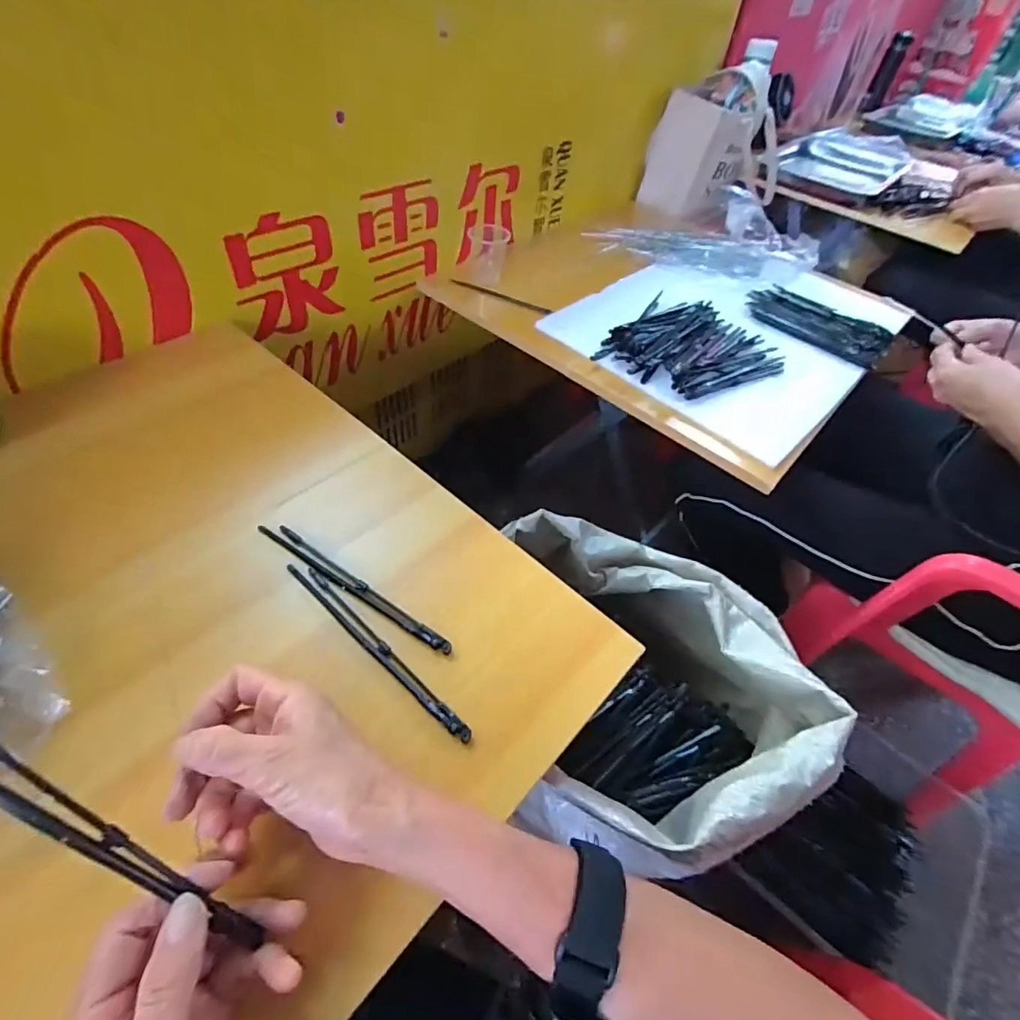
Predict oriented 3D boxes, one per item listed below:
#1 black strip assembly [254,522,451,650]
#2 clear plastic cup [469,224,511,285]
[{"bbox_3d":[-0.120,0.055,0.394,0.185,0.007,0.015,29,53,17],"label":"black strip assembly"},{"bbox_3d":[-0.036,-0.420,0.844,0.060,0.070,0.071,8,49,0],"label":"clear plastic cup"}]

